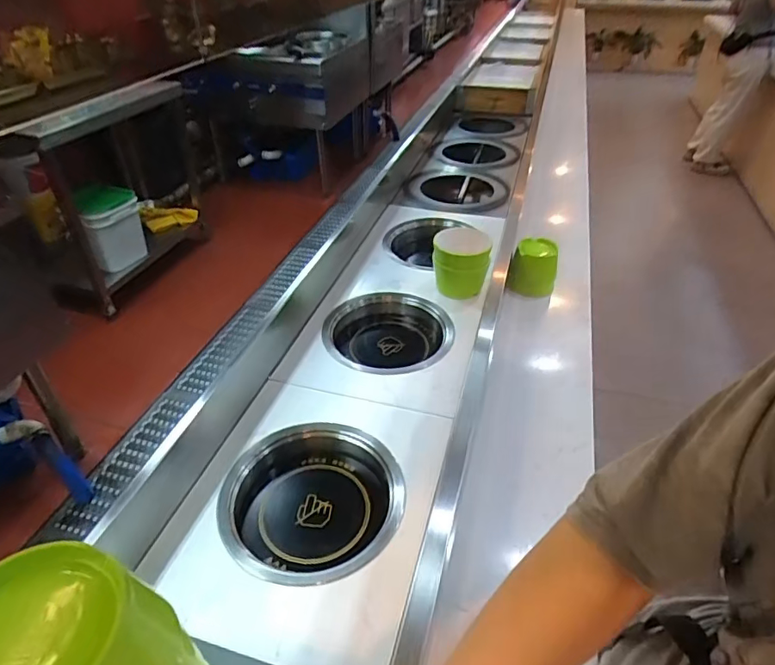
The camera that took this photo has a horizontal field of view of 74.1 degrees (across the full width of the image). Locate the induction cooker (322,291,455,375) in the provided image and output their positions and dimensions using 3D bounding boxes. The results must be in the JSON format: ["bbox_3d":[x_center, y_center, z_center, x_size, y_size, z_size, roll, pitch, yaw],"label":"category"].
[{"bbox_3d":[0.006,0.004,0.924,0.214,0.077,0.221,5,38,8],"label":"induction cooker"}]

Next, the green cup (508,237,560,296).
[{"bbox_3d":[0.332,-0.144,1.161,0.094,0.111,0.107,11,40,14],"label":"green cup"}]

